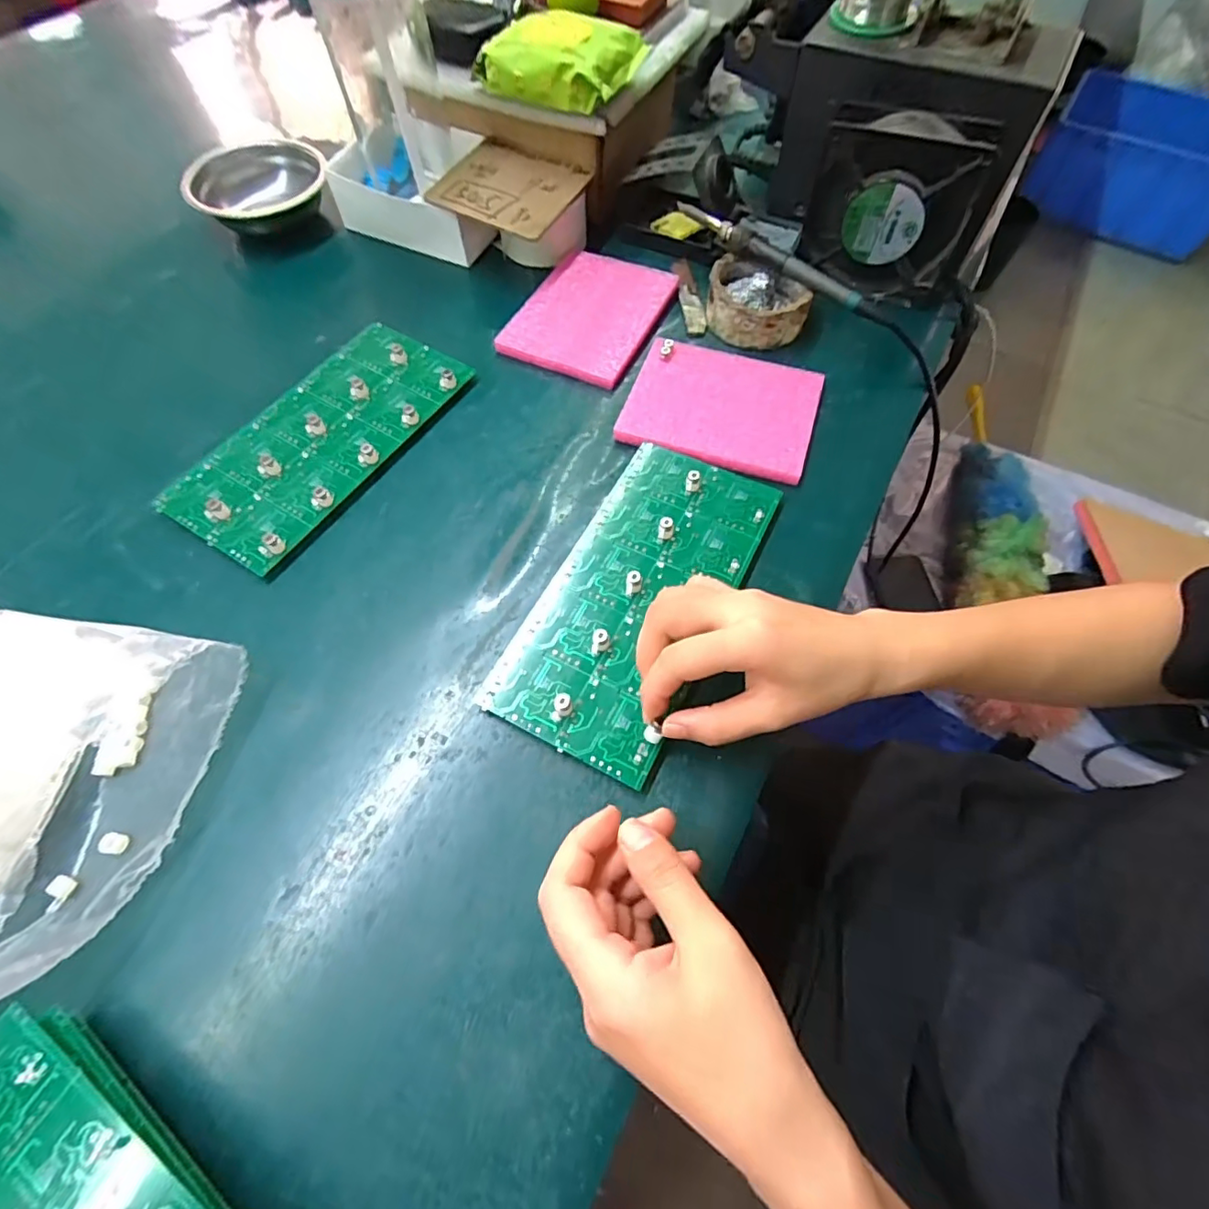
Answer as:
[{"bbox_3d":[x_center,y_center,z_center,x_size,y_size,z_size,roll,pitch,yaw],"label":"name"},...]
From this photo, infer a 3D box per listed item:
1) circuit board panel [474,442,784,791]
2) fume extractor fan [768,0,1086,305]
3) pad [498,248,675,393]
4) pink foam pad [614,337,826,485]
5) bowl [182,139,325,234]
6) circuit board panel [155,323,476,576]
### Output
[{"bbox_3d":[0.024,-0.013,0.354,0.106,0.015,0.224,27,65,12],"label":"circuit board panel"},{"bbox_3d":[0.228,-0.348,0.449,0.180,0.143,0.109,16,64,7],"label":"fume extractor fan"},{"bbox_3d":[-0.010,-0.252,0.482,0.109,0.012,0.144,24,65,11],"label":"pad"},{"bbox_3d":[0.090,-0.152,0.428,0.136,0.011,0.112,16,64,8],"label":"pink foam pad"},{"bbox_3d":[-0.323,-0.393,0.533,0.122,0.041,0.114,0,63,0],"label":"bowl"},{"bbox_3d":[-0.205,-0.129,0.416,0.104,0.014,0.221,28,66,13],"label":"circuit board panel"}]

